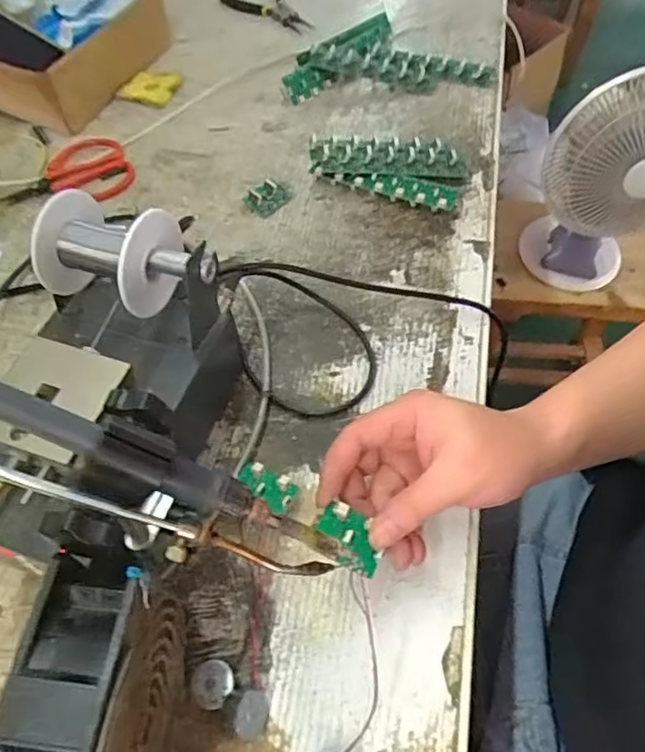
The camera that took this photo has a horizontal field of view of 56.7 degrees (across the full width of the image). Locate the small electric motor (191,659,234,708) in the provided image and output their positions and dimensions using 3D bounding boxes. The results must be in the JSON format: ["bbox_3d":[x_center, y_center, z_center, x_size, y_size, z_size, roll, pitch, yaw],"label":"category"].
[{"bbox_3d":[-0.059,0.169,0.328,0.022,0.014,0.023,-9,57,-5],"label":"small electric motor"}]

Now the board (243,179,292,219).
[{"bbox_3d":[-0.051,-0.166,0.548,0.042,0.021,0.027,-38,64,-21],"label":"board"}]

